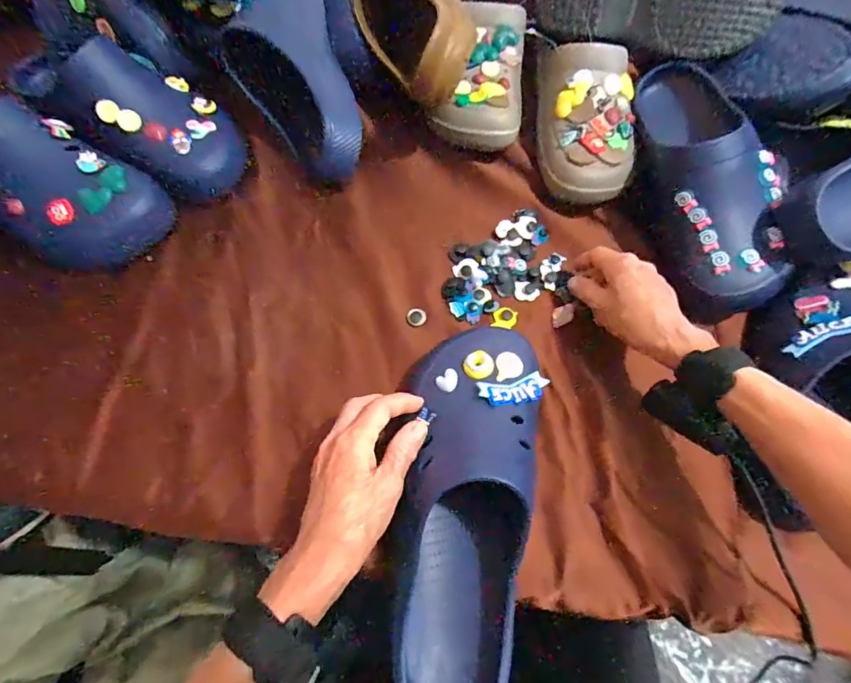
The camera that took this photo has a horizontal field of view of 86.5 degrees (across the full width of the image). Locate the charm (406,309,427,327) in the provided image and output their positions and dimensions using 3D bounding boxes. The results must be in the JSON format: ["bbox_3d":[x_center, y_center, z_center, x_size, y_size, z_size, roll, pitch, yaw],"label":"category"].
[{"bbox_3d":[-0.009,-0.024,0.454,0.019,0.006,0.018,1,65,-2],"label":"charm"}]

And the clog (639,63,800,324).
[{"bbox_3d":[0.284,-0.171,0.476,0.107,0.099,0.285,0,65,-3],"label":"clog"}]

